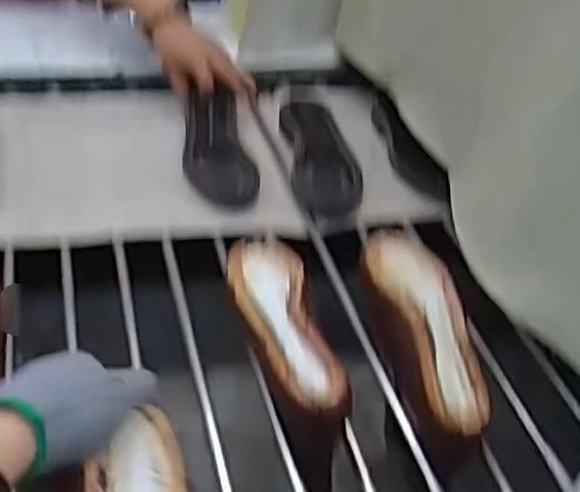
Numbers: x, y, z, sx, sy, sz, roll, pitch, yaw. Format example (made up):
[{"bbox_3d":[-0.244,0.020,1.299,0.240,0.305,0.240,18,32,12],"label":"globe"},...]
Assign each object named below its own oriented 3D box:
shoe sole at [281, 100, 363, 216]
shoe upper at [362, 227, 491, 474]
[{"bbox_3d":[0.043,-0.122,1.023,0.089,0.024,0.237,-1,41,-9],"label":"shoe sole"},{"bbox_3d":[0.126,0.093,0.734,0.077,0.083,0.244,-7,42,-16],"label":"shoe upper"}]

